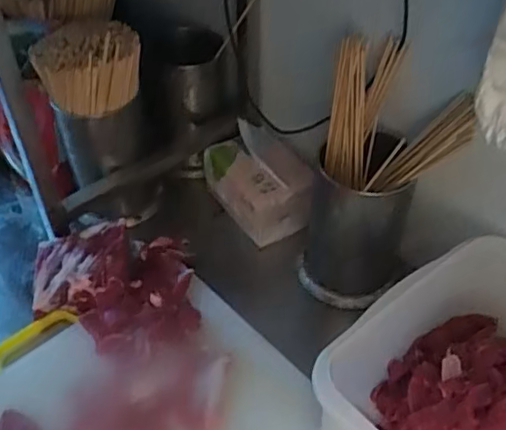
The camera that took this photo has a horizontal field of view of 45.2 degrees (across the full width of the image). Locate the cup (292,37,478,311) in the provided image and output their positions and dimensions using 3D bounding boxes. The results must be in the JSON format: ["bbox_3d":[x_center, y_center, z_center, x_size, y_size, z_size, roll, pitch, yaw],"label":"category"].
[{"bbox_3d":[0.121,-0.018,0.610,0.135,0.258,0.106,22,51,21],"label":"cup"}]

